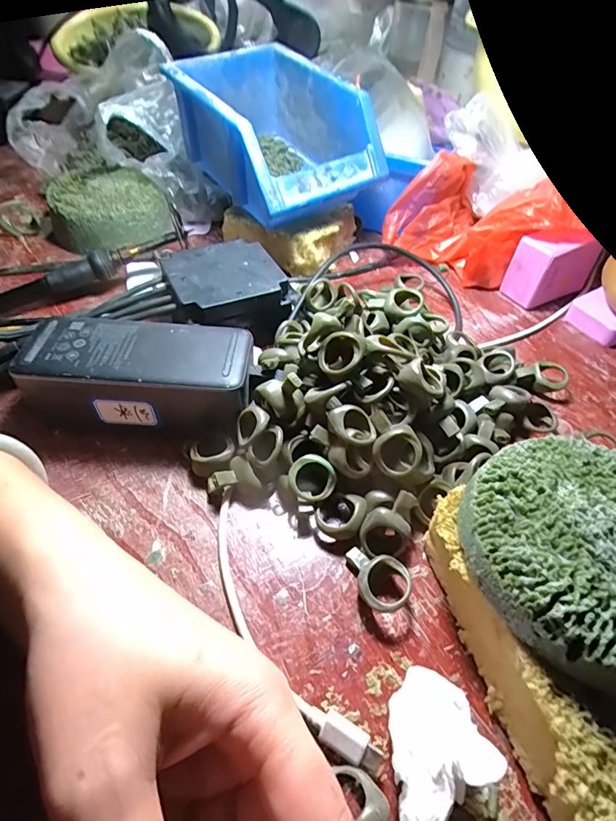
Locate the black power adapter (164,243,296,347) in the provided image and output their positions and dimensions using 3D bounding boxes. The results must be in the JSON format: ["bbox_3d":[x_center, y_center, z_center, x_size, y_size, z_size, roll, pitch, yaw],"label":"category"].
[{"bbox_3d":[-0.060,-0.088,0.330,0.080,0.038,0.084,-17,51,-18],"label":"black power adapter"}]

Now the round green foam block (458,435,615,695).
[{"bbox_3d":[0.119,0.053,0.179,0.100,0.019,0.096,-27,55,-23],"label":"round green foam block"}]

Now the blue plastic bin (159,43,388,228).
[{"bbox_3d":[-0.031,-0.252,0.398,0.125,0.084,0.194,-24,54,-21],"label":"blue plastic bin"}]

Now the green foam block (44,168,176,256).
[{"bbox_3d":[-0.191,-0.193,0.416,0.098,0.042,0.097,-29,56,-26],"label":"green foam block"}]

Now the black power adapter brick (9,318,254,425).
[{"bbox_3d":[-0.099,-0.017,0.269,0.126,0.051,0.054,3,48,-1],"label":"black power adapter brick"}]

